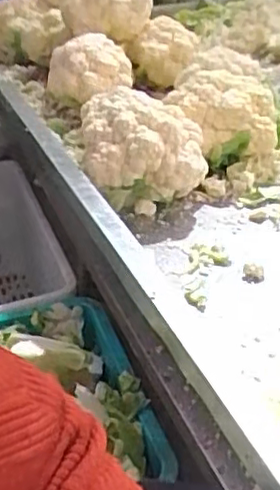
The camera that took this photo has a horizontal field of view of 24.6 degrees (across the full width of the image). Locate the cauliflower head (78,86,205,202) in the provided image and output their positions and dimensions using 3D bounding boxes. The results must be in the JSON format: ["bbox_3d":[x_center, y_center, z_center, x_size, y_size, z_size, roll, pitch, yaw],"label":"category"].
[{"bbox_3d":[0.003,-0.127,0.877,0.163,0.142,0.137,-2,30,0],"label":"cauliflower head"}]

